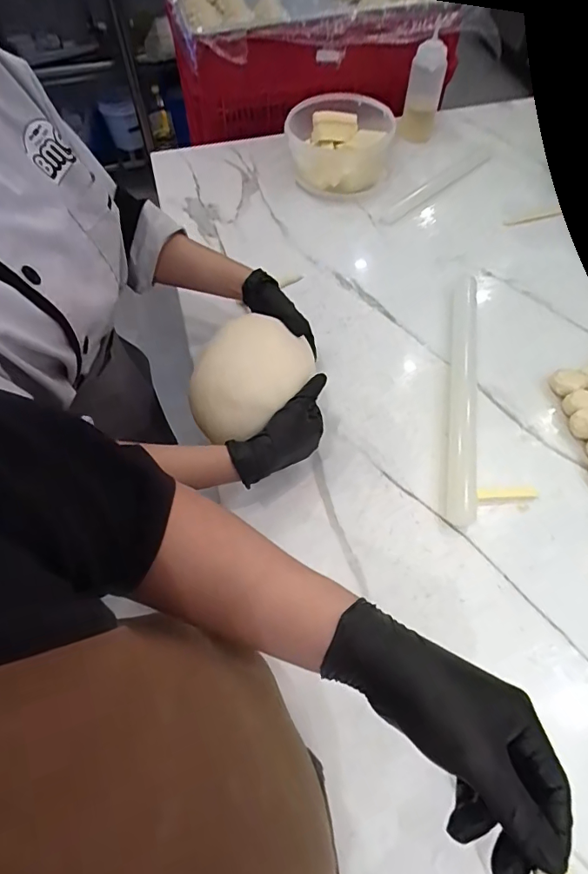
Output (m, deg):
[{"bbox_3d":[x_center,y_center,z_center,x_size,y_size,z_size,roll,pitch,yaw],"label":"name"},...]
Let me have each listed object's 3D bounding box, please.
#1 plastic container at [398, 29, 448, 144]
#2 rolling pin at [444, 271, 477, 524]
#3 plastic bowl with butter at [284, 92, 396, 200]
[{"bbox_3d":[0.246,-0.649,0.917,0.066,0.186,0.055,9,60,5],"label":"plastic container"},{"bbox_3d":[0.238,-0.065,0.671,0.036,0.039,0.381,9,60,5],"label":"rolling pin"},{"bbox_3d":[0.081,-0.535,0.898,0.192,0.100,0.180,9,60,5],"label":"plastic bowl with butter"}]

